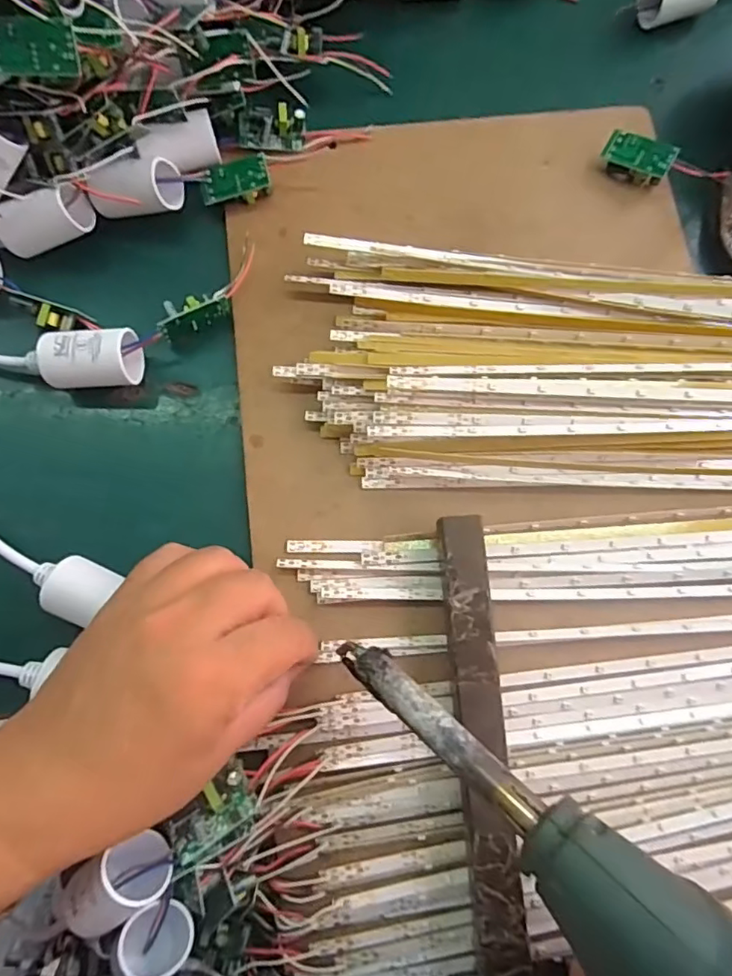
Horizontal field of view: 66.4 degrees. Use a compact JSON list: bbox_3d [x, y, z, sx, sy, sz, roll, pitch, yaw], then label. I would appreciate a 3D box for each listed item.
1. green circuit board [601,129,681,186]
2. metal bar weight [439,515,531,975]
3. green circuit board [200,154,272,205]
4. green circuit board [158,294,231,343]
[{"bbox_3d":[0.159,-0.193,0.329,0.039,0.012,0.022,30,102,13],"label":"green circuit board"},{"bbox_3d":[0.052,0.115,0.252,0.021,0.021,0.201,-3,78,-2],"label":"metal bar weight"},{"bbox_3d":[-0.074,-0.173,0.317,0.039,0.015,0.019,-14,78,-4],"label":"green circuit board"},{"bbox_3d":[-0.092,-0.094,0.298,0.039,0.016,0.012,-29,80,-7],"label":"green circuit board"}]

